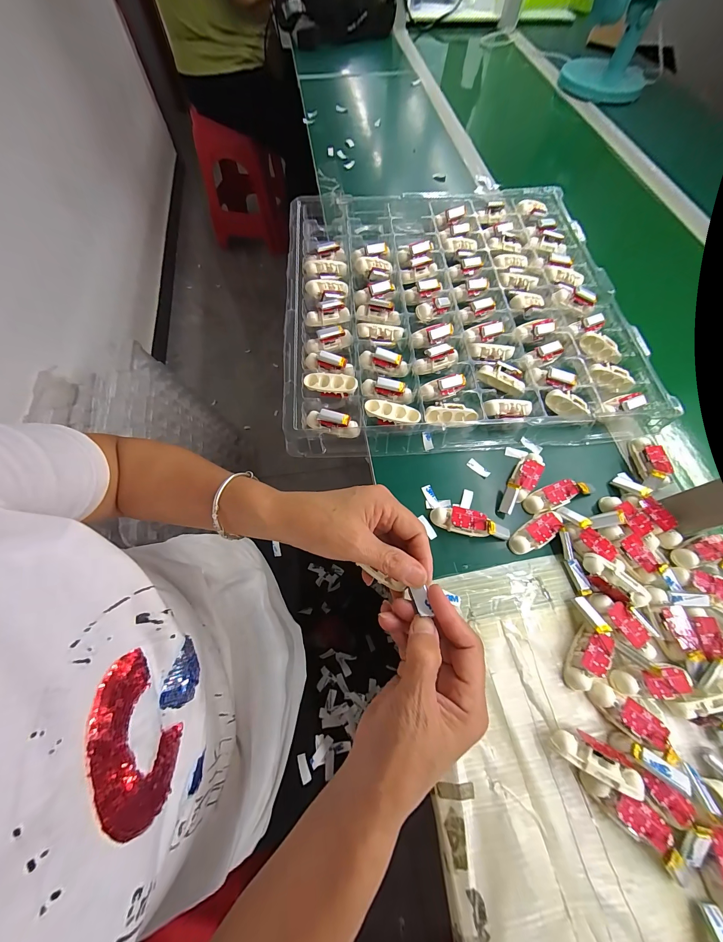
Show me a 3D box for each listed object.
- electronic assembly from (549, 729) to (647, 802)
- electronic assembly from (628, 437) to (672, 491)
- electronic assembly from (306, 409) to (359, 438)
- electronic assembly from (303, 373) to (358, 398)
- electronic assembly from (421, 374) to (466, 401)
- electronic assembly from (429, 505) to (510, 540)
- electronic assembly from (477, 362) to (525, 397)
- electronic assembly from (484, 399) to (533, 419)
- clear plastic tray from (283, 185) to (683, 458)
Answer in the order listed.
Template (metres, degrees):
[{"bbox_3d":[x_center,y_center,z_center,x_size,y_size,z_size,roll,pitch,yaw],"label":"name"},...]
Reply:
[{"bbox_3d":[0.187,0.229,0.246,0.064,0.023,0.025,23,68,8],"label":"electronic assembly"},{"bbox_3d":[0.328,-0.011,0.351,0.024,0.020,0.061,2,67,-1],"label":"electronic assembly"},{"bbox_3d":[-0.036,-0.057,0.363,0.065,0.024,0.020,16,68,5],"label":"electronic assembly"},{"bbox_3d":[-0.037,-0.105,0.381,0.063,0.020,0.024,13,67,4],"label":"electronic assembly"},{"bbox_3d":[0.101,-0.104,0.380,0.059,0.018,0.022,-16,69,-8],"label":"electronic assembly"},{"bbox_3d":[0.114,0.054,0.325,0.080,0.017,0.025,14,67,4],"label":"electronic assembly"},{"bbox_3d":[0.176,-0.118,0.387,0.060,0.017,0.026,22,70,-3],"label":"electronic assembly"},{"bbox_3d":[0.176,-0.074,0.366,0.061,0.015,0.019,-1,68,-11],"label":"electronic assembly"},{"bbox_3d":[0.126,-0.254,0.447,0.464,0.036,0.480,-3,67,-3],"label":"clear plastic tray"}]

